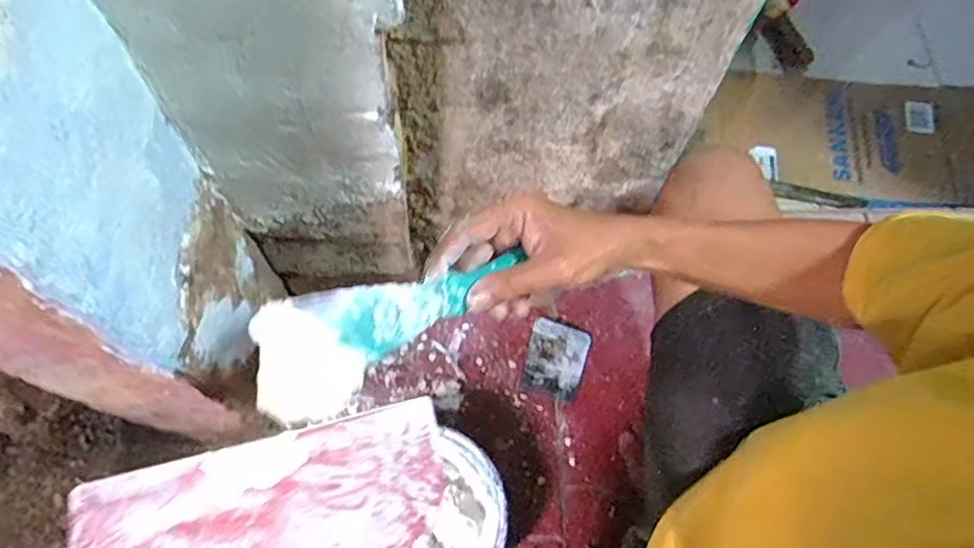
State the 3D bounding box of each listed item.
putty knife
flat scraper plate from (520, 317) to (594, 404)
[{"bbox_3d":[-0.053,0.022,0.339,0.163,0.019,0.058,-28,102,-41],"label":"putty knife"},{"bbox_3d":[0.092,0.112,0.824,0.080,0.009,0.101,17,67,7],"label":"flat scraper plate"}]

